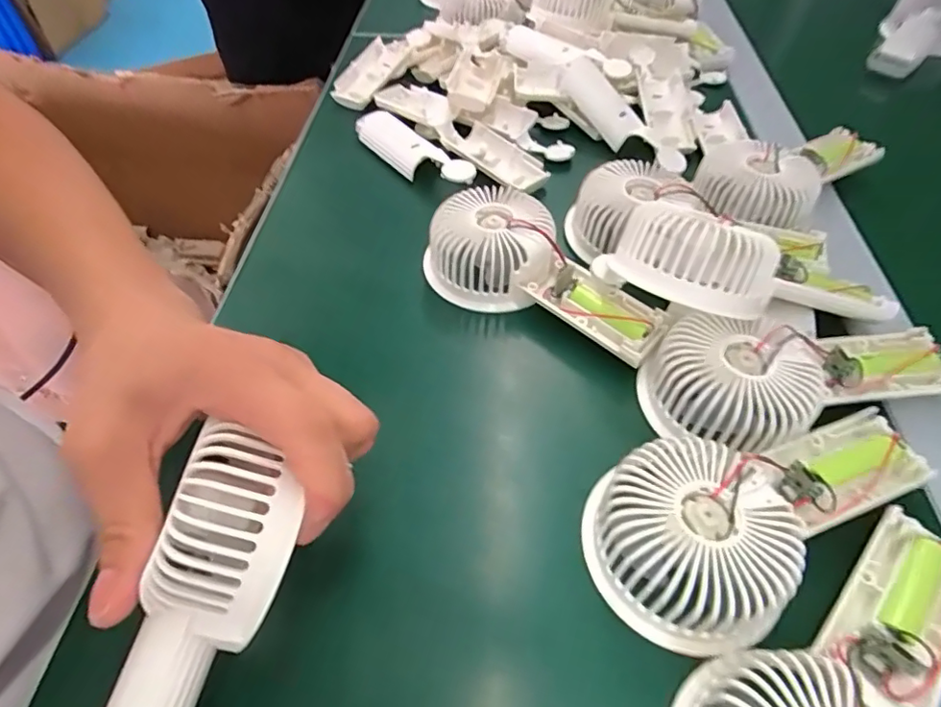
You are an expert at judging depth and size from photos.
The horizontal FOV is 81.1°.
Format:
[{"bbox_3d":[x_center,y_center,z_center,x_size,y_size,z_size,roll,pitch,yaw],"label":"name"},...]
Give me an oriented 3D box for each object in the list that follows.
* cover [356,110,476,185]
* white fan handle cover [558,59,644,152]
[{"bbox_3d":[-0.046,-0.162,0.441,0.033,0.023,0.133,-32,59,-25],"label":"cover"},{"bbox_3d":[0.108,-0.209,0.461,0.032,0.022,0.080,-34,84,-26],"label":"white fan handle cover"}]

